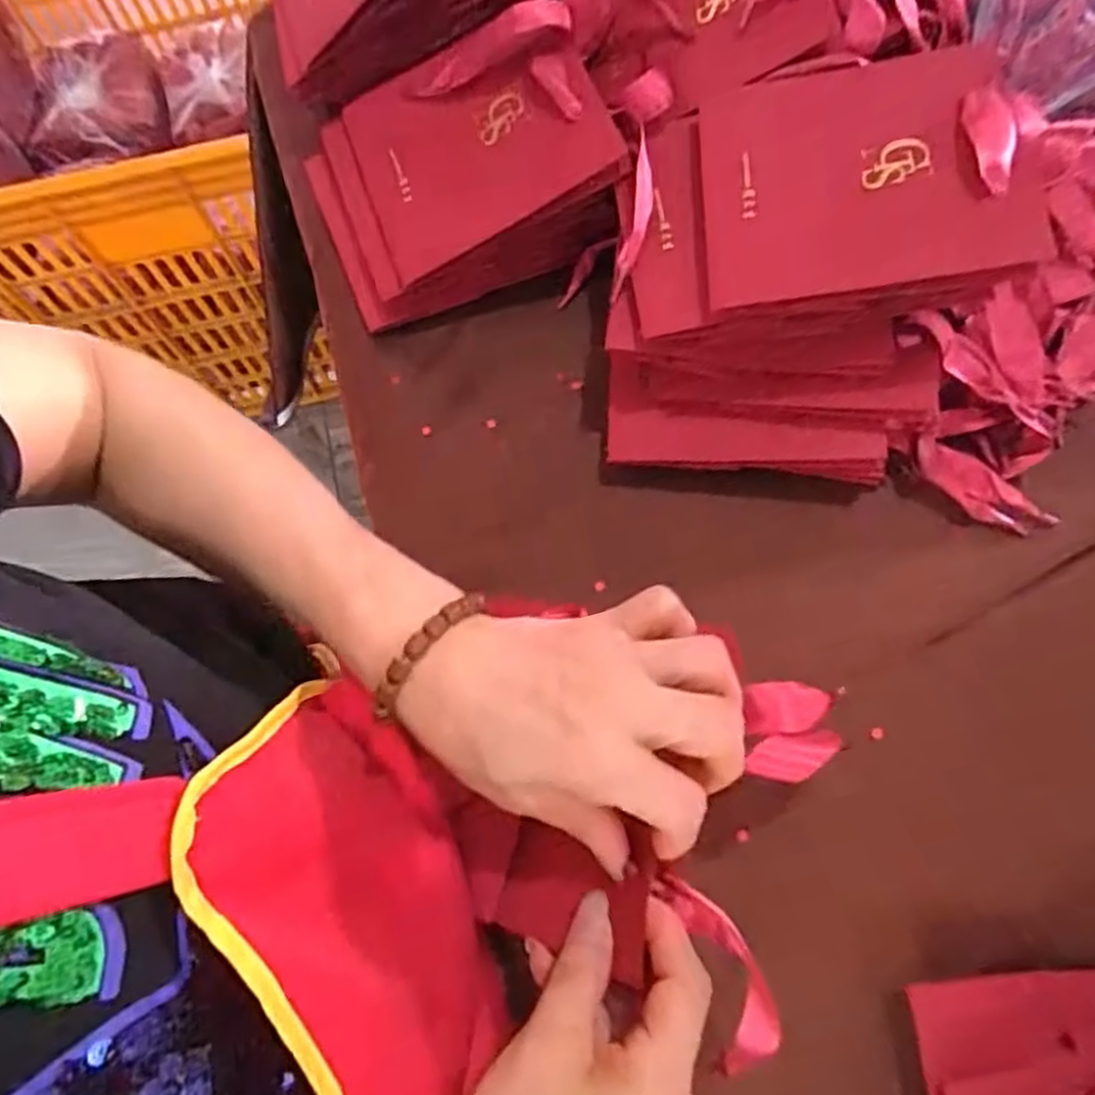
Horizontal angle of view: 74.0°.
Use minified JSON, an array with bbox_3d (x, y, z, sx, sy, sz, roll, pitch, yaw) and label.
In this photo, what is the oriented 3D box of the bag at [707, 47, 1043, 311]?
[{"bbox_3d":[0.145,-0.173,0.340,0.140,0.009,0.135,-3,66,17],"label":"bag"}]

